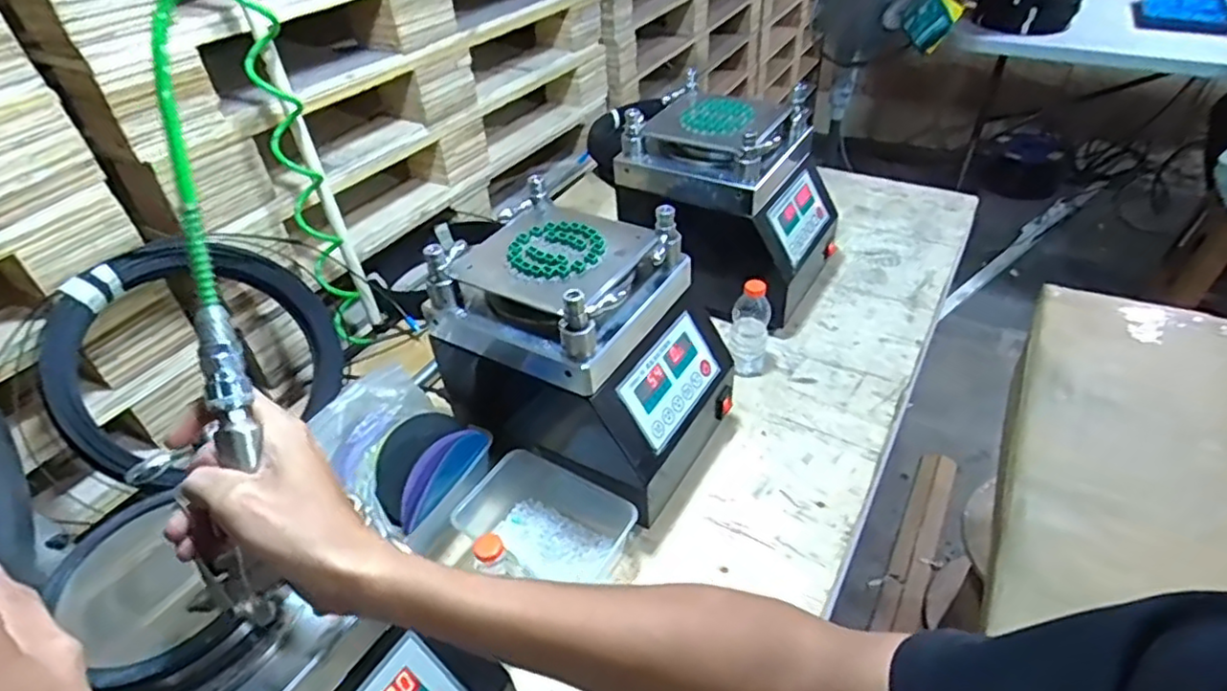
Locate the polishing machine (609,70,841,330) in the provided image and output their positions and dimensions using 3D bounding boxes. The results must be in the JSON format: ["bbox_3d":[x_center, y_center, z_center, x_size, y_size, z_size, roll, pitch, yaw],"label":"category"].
[{"bbox_3d":[0.179,-0.212,1.002,0.264,0.285,0.215,24,48,29],"label":"polishing machine"}]

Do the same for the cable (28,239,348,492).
[{"bbox_3d":[-0.513,0.014,0.820,0.052,0.284,0.312,-13,24,49],"label":"cable"}]

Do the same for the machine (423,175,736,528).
[{"bbox_3d":[-0.030,0.011,0.763,0.276,0.268,0.205,21,47,26],"label":"machine"}]

